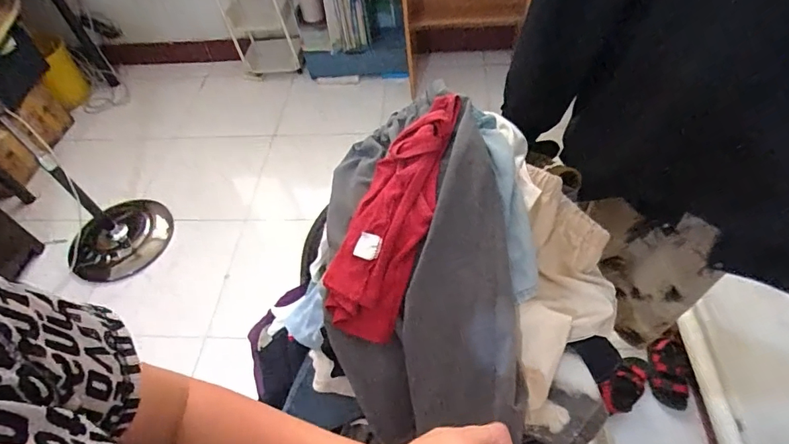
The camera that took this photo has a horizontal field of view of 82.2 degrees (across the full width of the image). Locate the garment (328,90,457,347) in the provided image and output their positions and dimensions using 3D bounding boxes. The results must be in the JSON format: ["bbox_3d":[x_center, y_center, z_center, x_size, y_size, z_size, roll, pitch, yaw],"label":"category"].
[{"bbox_3d":[-0.001,-0.024,0.655,0.130,0.048,0.385,19,84,19],"label":"garment"}]

